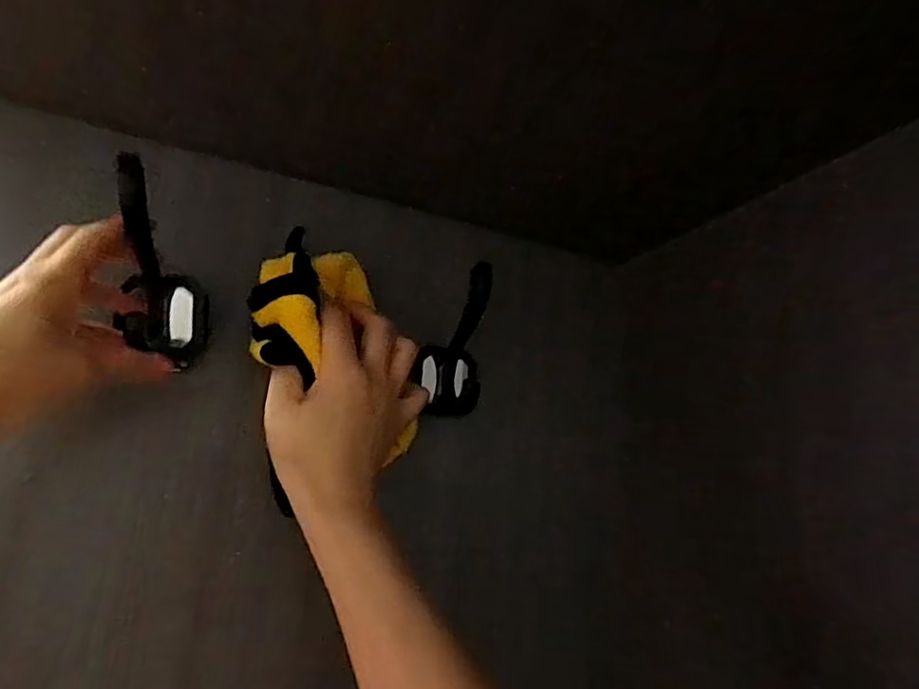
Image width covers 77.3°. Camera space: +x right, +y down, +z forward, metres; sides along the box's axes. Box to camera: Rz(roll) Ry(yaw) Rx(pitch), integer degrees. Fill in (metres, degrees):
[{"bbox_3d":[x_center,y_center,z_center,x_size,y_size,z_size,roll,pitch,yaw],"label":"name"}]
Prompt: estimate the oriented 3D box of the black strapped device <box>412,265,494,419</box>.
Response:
[{"bbox_3d":[0.000,-0.003,0.450,0.047,0.126,0.041,10,24,-19],"label":"black strapped device"}]

